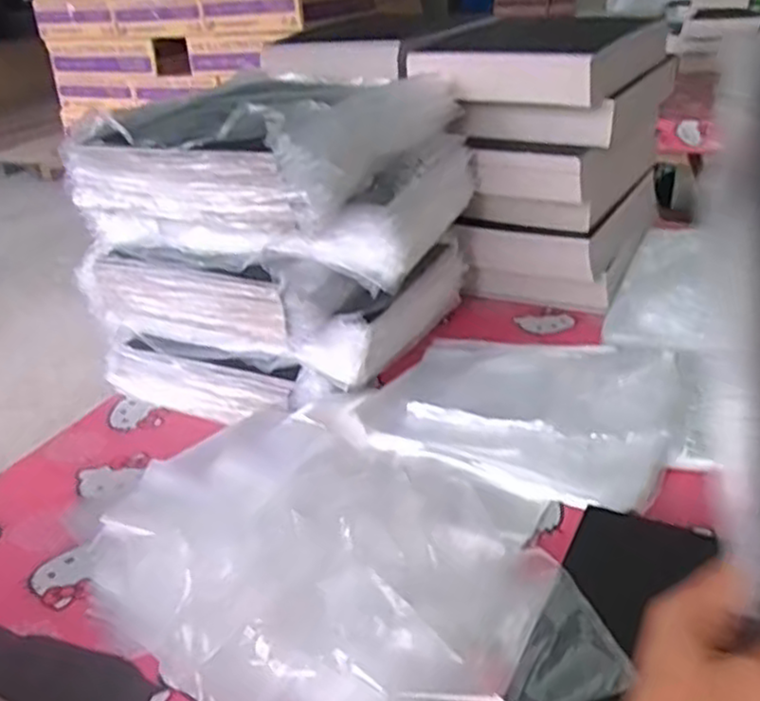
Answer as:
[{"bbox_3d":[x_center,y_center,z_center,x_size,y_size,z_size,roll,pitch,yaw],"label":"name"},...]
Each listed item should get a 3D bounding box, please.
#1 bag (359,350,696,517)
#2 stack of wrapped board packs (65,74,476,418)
[{"bbox_3d":[0.161,0.055,0.845,0.314,0.033,0.259,11,32,26],"label":"bag"},{"bbox_3d":[-0.104,-0.154,0.941,0.375,0.314,0.401,9,31,22],"label":"stack of wrapped board packs"}]

